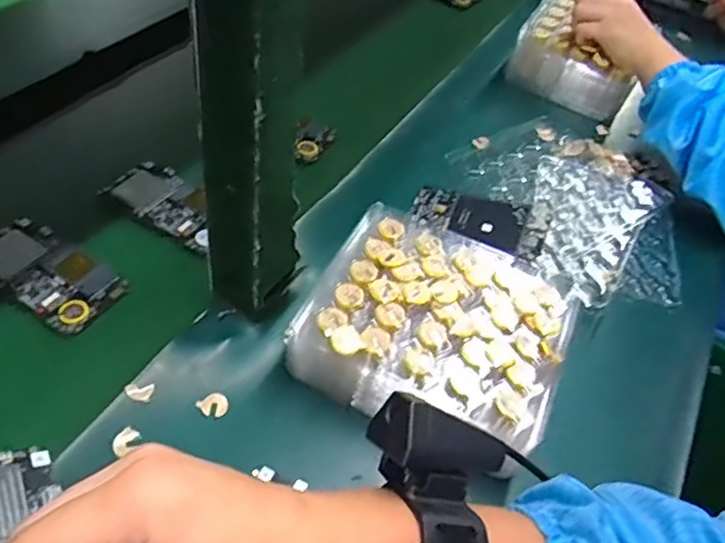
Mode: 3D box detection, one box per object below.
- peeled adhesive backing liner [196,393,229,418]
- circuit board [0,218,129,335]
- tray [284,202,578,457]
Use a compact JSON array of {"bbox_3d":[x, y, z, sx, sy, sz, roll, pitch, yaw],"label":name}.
[{"bbox_3d":[-0.101,0.092,0.422,0.020,0.005,0.018,38,56,25],"label":"peeled adhesive backing liner"},{"bbox_3d":[-0.250,-0.002,0.486,0.120,0.012,0.062,29,50,18],"label":"circuit board"},{"bbox_3d":[0.056,0.041,0.452,0.174,0.066,0.160,25,49,15],"label":"tray"}]

